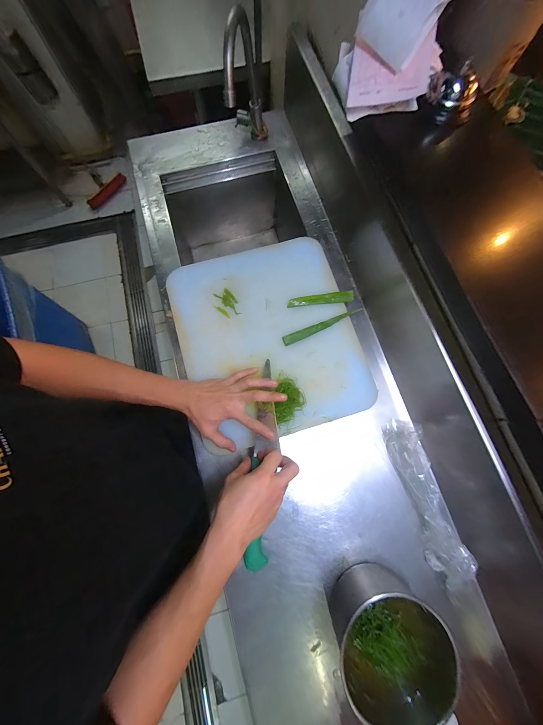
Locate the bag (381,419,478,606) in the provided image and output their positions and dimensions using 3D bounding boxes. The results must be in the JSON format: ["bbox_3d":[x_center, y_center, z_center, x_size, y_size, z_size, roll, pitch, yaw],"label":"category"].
[{"bbox_3d":[0.282,0.249,0.465,0.060,0.047,0.289,-15,76,-4],"label":"bag"}]

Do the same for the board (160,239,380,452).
[{"bbox_3d":[-0.007,-0.055,0.512,0.334,0.028,0.384,-18,77,-5],"label":"board"}]

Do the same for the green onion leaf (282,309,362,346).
[{"bbox_3d":[0.103,-0.074,0.525,0.171,0.009,0.019,-23,77,-6],"label":"green onion leaf"}]

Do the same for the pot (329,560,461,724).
[{"bbox_3d":[0.160,0.397,0.378,0.148,0.108,0.140,0,76,-1],"label":"pot"}]

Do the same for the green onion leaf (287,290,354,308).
[{"bbox_3d":[0.103,-0.130,0.536,0.136,0.007,0.022,-9,76,-3],"label":"green onion leaf"}]

